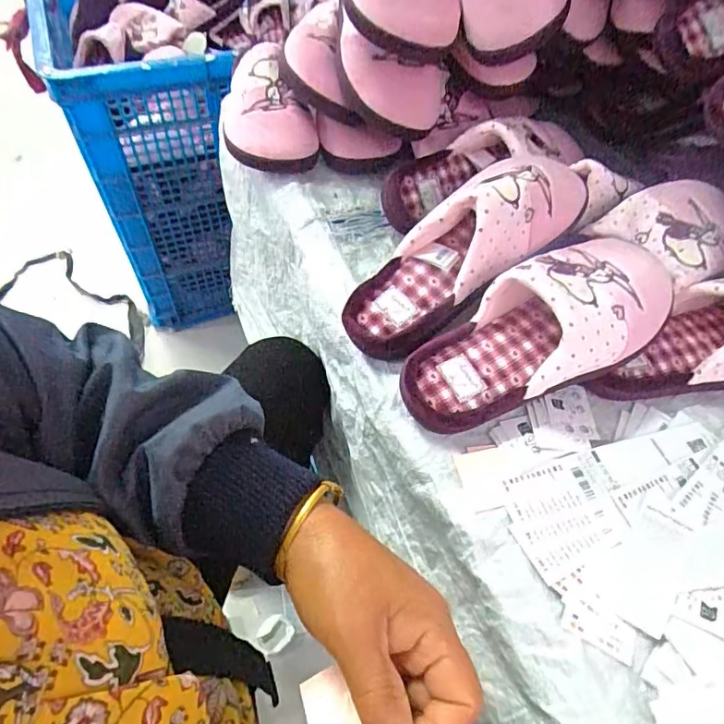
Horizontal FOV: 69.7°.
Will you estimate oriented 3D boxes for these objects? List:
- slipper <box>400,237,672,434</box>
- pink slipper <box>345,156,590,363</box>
[{"bbox_3d":[0.140,-0.027,0.404,0.239,0.071,0.096,-31,61,-2],"label":"slipper"},{"bbox_3d":[0.088,-0.100,0.445,0.229,0.114,0.089,-26,60,-20],"label":"pink slipper"}]

